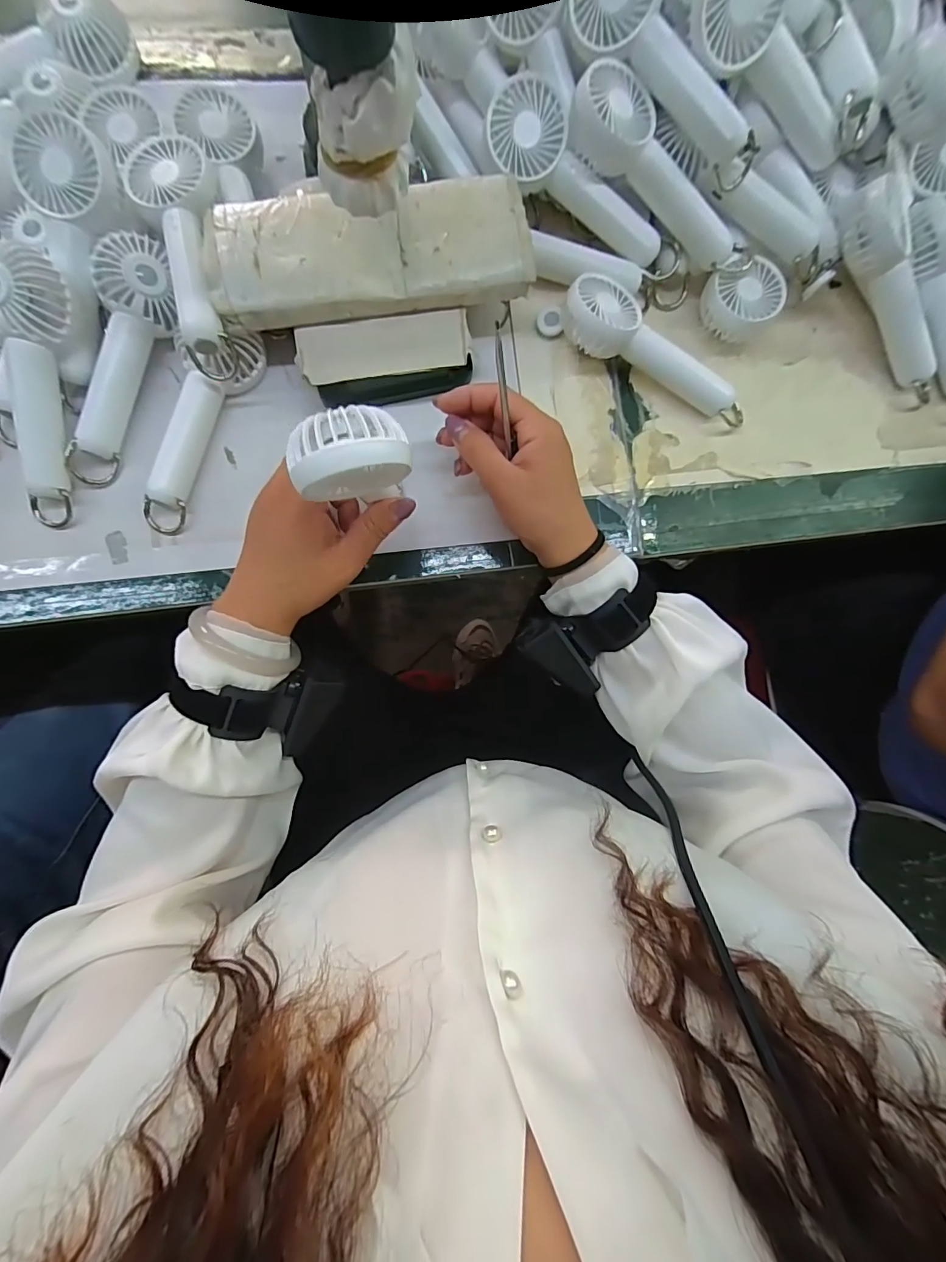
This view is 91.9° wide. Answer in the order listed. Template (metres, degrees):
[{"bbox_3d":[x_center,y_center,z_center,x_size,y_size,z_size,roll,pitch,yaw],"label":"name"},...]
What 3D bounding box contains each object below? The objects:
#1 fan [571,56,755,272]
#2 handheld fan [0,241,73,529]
[{"bbox_3d":[0.139,-0.324,0.330,0.162,0.028,0.049,31,85,-20],"label":"fan"},{"bbox_3d":[-0.287,-0.155,0.301,0.045,0.030,0.165,7,108,-4],"label":"handheld fan"}]

